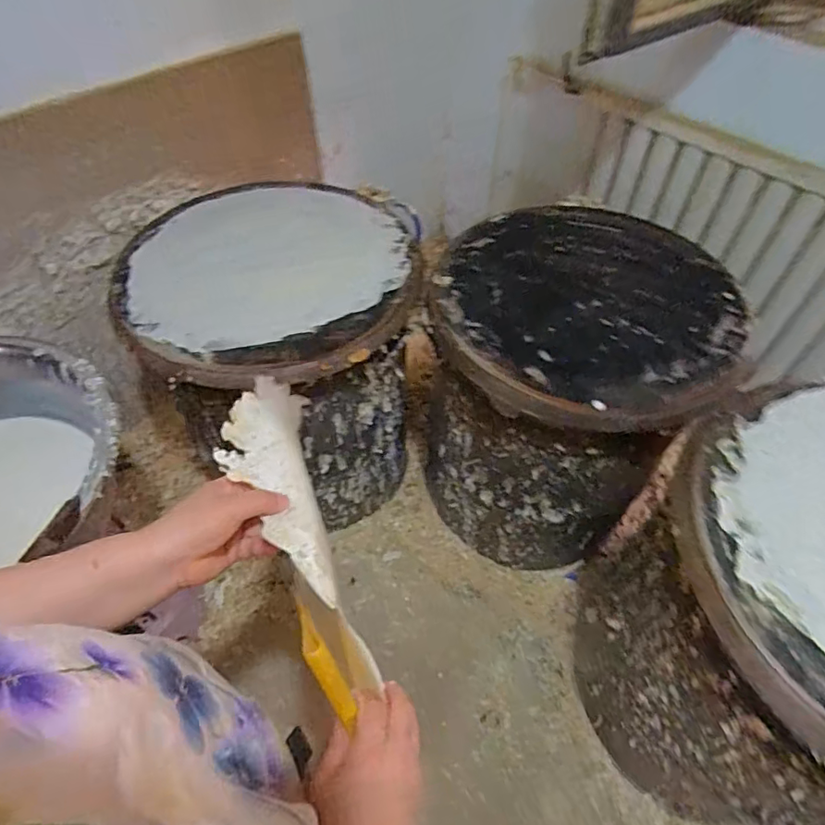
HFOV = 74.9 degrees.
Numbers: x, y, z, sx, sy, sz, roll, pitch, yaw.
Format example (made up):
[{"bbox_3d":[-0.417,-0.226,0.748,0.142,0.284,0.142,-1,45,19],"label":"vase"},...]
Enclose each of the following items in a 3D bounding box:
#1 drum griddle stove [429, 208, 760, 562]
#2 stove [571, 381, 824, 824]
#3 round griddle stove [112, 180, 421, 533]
[{"bbox_3d":[0.309,-0.021,1.196,0.483,0.712,0.520,0,52,0],"label":"drum griddle stove"},{"bbox_3d":[0.620,0.357,0.890,0.522,0.647,0.538,0,52,0],"label":"stove"},{"bbox_3d":[-0.261,-0.088,1.277,0.523,0.702,0.508,0,52,0],"label":"round griddle stove"}]

